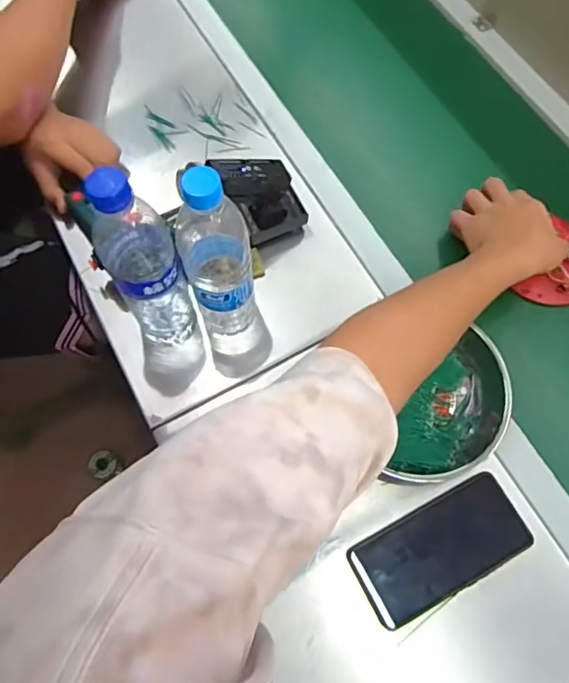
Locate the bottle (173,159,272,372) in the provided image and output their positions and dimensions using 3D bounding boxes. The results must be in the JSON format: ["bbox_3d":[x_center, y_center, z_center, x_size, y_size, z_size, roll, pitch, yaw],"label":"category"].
[{"bbox_3d":[-0.060,-0.065,0.507,0.064,0.264,0.077,-20,70,-8],"label":"bottle"}]

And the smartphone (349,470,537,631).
[{"bbox_3d":[0.147,0.195,0.491,0.162,0.012,0.078,-26,71,-11],"label":"smartphone"}]

